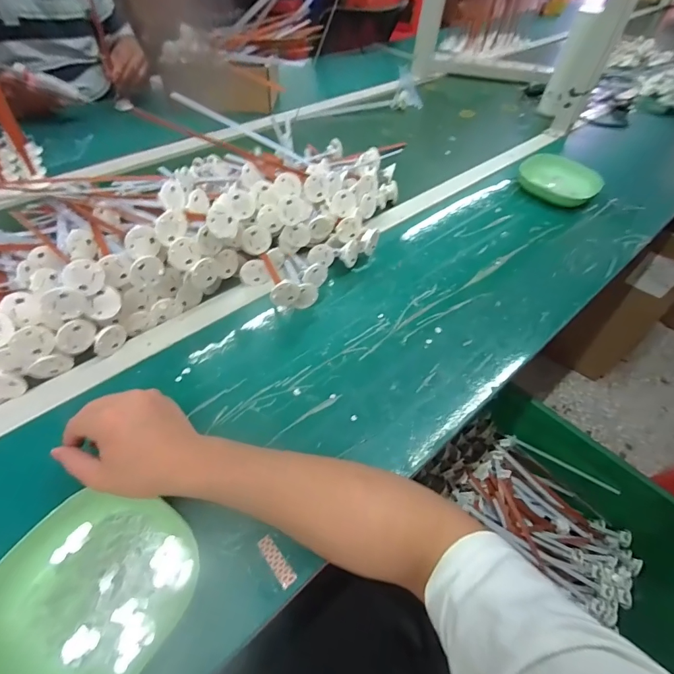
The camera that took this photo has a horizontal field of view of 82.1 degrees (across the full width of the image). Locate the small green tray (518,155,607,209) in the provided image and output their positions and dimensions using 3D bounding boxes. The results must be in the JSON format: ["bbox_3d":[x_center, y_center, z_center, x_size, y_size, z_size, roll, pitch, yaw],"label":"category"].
[{"bbox_3d":[0.430,-0.307,0.751,0.147,0.044,0.112,31,55,18],"label":"small green tray"}]

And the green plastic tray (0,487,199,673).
[{"bbox_3d":[-0.192,0.197,0.308,0.134,0.035,0.138,30,55,18],"label":"green plastic tray"}]

